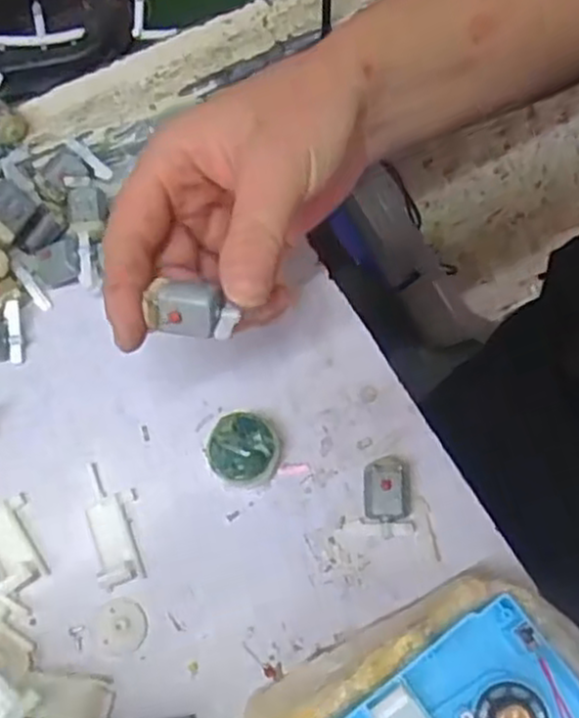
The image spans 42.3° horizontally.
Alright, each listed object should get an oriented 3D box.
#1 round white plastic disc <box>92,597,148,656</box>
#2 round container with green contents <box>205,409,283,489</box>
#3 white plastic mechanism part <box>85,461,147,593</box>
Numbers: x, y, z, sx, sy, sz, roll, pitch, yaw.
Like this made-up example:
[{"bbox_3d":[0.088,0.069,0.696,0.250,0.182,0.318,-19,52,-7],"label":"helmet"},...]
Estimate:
[{"bbox_3d":[-0.075,0.118,0.330,0.023,0.008,0.022,0,69,0],"label":"round white plastic disc"},{"bbox_3d":[-0.022,0.041,0.354,0.035,0.018,0.034,0,69,0],"label":"round container with green contents"},{"bbox_3d":[-0.082,0.075,0.347,0.023,0.007,0.057,-15,70,-6],"label":"white plastic mechanism part"}]

